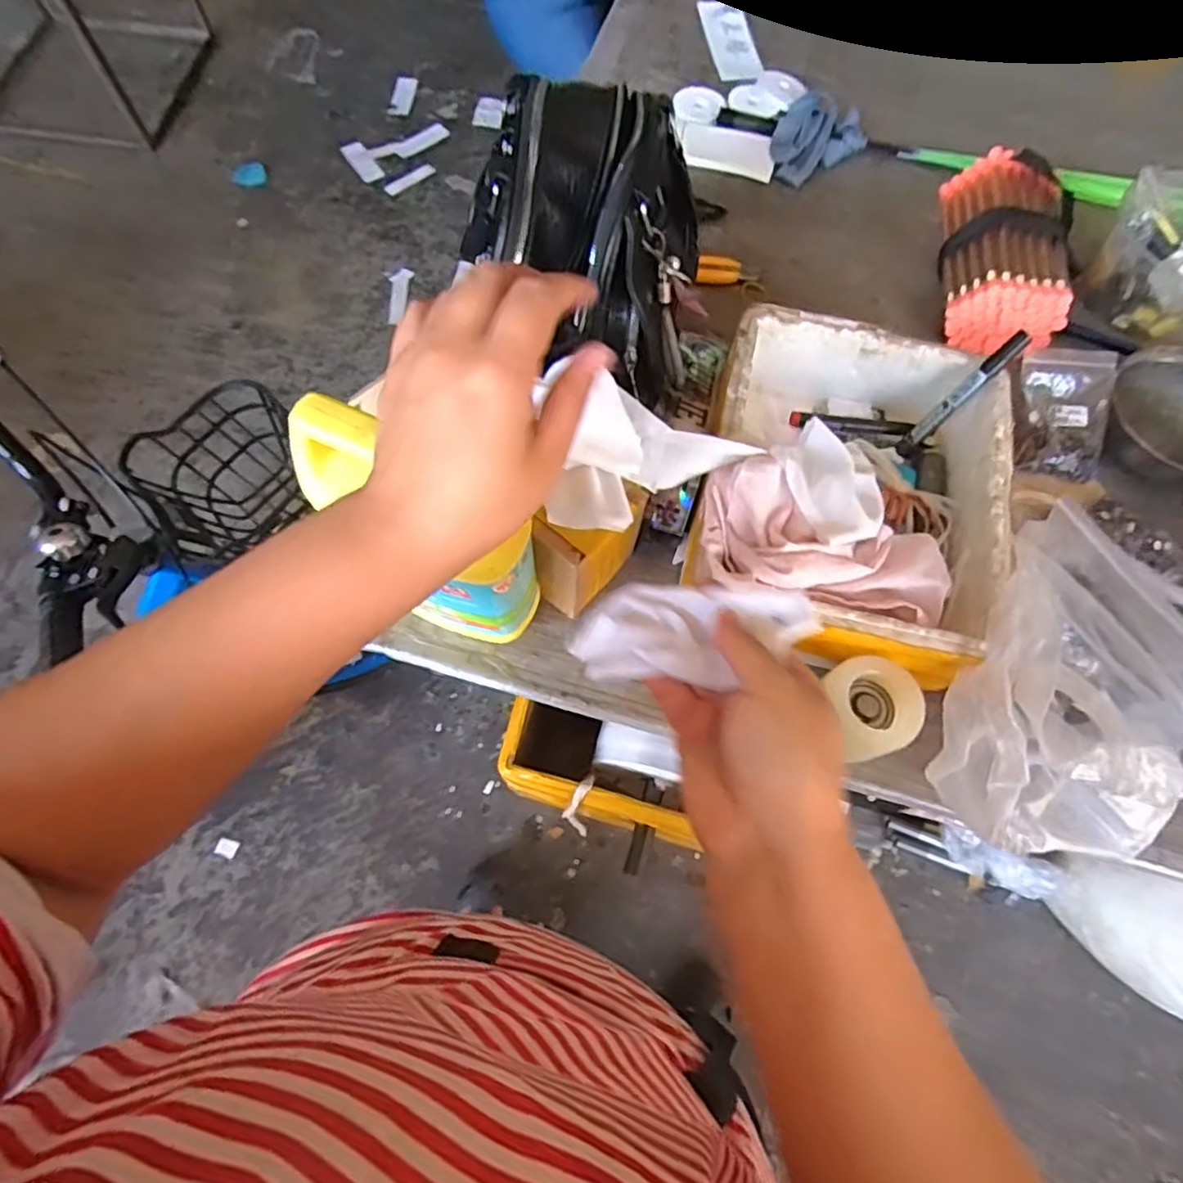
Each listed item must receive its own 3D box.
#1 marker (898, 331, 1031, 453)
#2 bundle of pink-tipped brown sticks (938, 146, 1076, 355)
[{"bbox_3d":[0.316,-0.168,0.560,0.015,0.013,0.127,50,118,15],"label":"marker"},{"bbox_3d":[0.441,-0.351,0.696,0.132,0.085,0.218,12,68,3],"label":"bundle of pink-tipped brown sticks"}]

